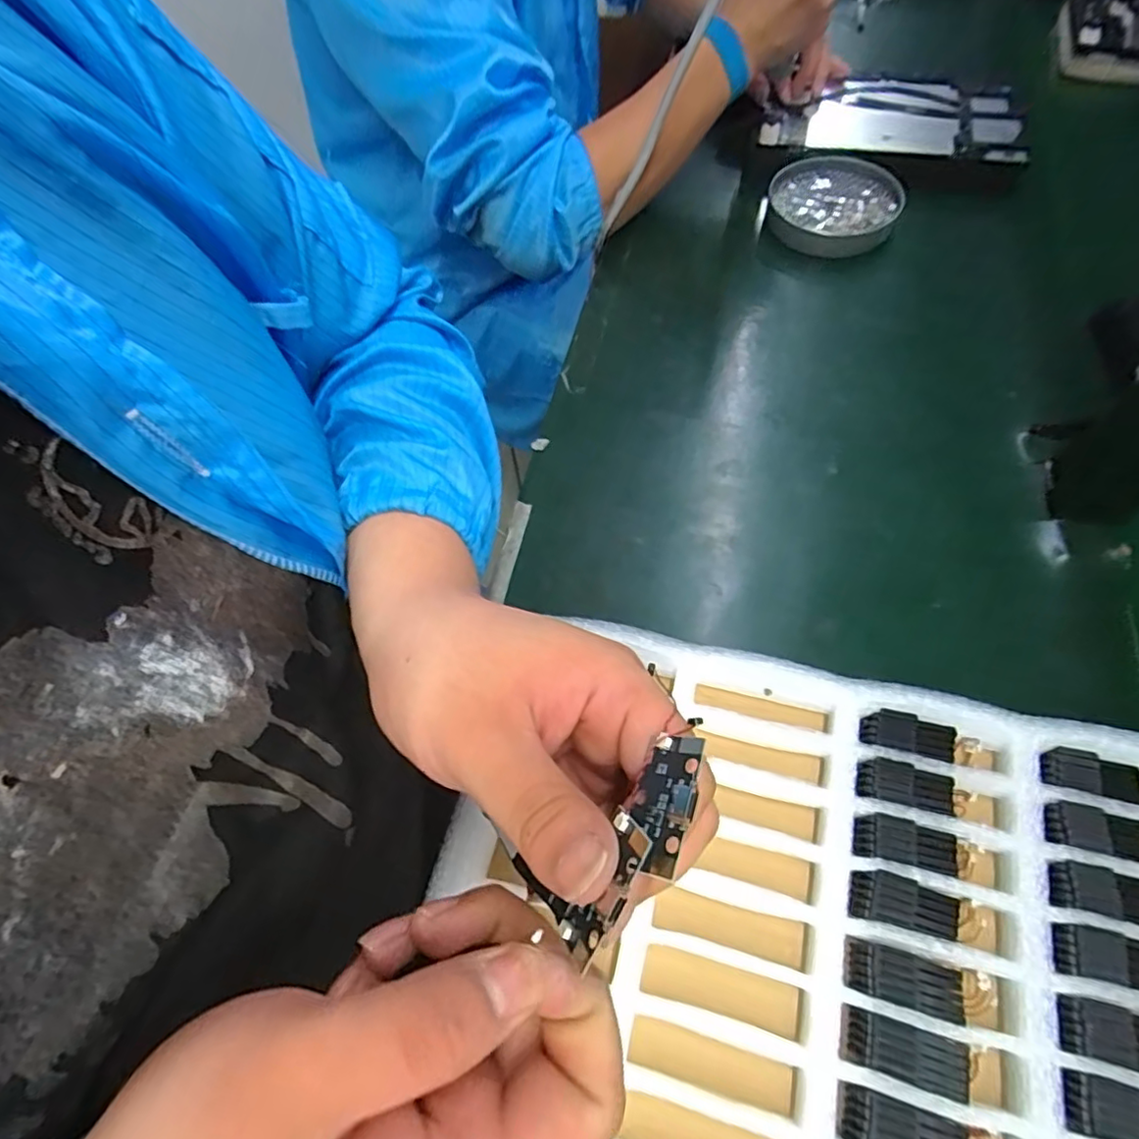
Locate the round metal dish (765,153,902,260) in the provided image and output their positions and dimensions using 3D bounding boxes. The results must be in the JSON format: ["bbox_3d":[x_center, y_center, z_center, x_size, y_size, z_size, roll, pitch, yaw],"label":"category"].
[{"bbox_3d":[0.239,-0.329,0.543,0.113,0.031,0.110,-3,65,6],"label":"round metal dish"}]

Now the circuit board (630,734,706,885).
[{"bbox_3d":[0.024,0.060,0.155,0.004,0.018,0.032,35,64,-28],"label":"circuit board"}]

